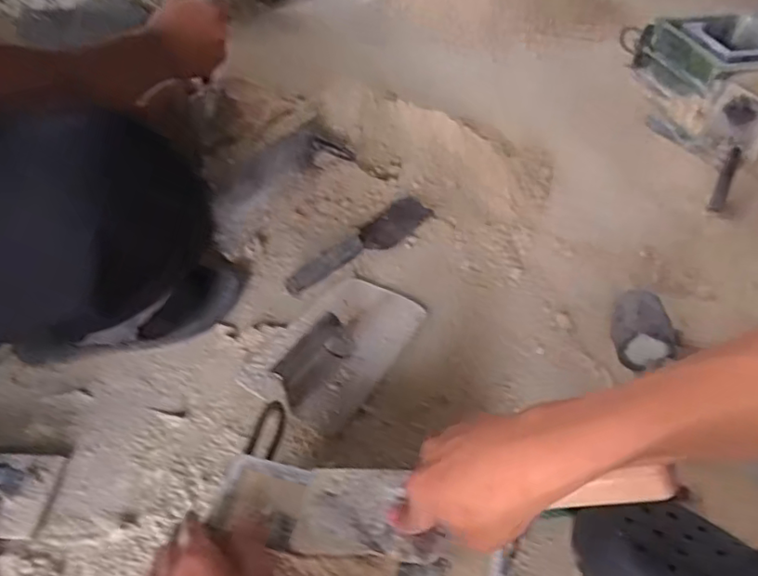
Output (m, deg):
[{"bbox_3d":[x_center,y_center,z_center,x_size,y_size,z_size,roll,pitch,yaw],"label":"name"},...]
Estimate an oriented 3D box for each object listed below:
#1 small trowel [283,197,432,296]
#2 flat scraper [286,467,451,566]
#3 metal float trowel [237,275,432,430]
[{"bbox_3d":[-0.025,-0.072,0.856,0.063,0.030,0.271,34,53,24],"label":"small trowel"},{"bbox_3d":[-0.007,0.171,0.449,0.112,0.004,0.068,-2,45,13],"label":"flat scraper"},{"bbox_3d":[-0.046,0.051,0.707,0.145,0.076,0.229,30,51,21],"label":"metal float trowel"}]

